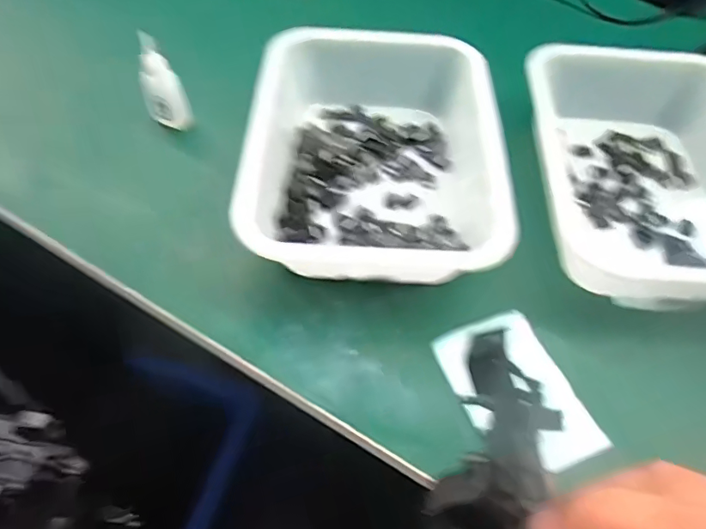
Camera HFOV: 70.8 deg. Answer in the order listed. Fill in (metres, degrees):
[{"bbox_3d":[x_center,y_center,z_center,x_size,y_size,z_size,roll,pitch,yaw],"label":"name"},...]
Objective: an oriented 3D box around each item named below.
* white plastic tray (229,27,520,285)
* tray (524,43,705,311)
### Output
[{"bbox_3d":[0.017,-0.090,0.401,0.185,0.066,0.247,3,55,-1],"label":"white plastic tray"},{"bbox_3d":[0.246,-0.074,0.400,0.175,0.063,0.253,-3,56,-5],"label":"tray"}]

